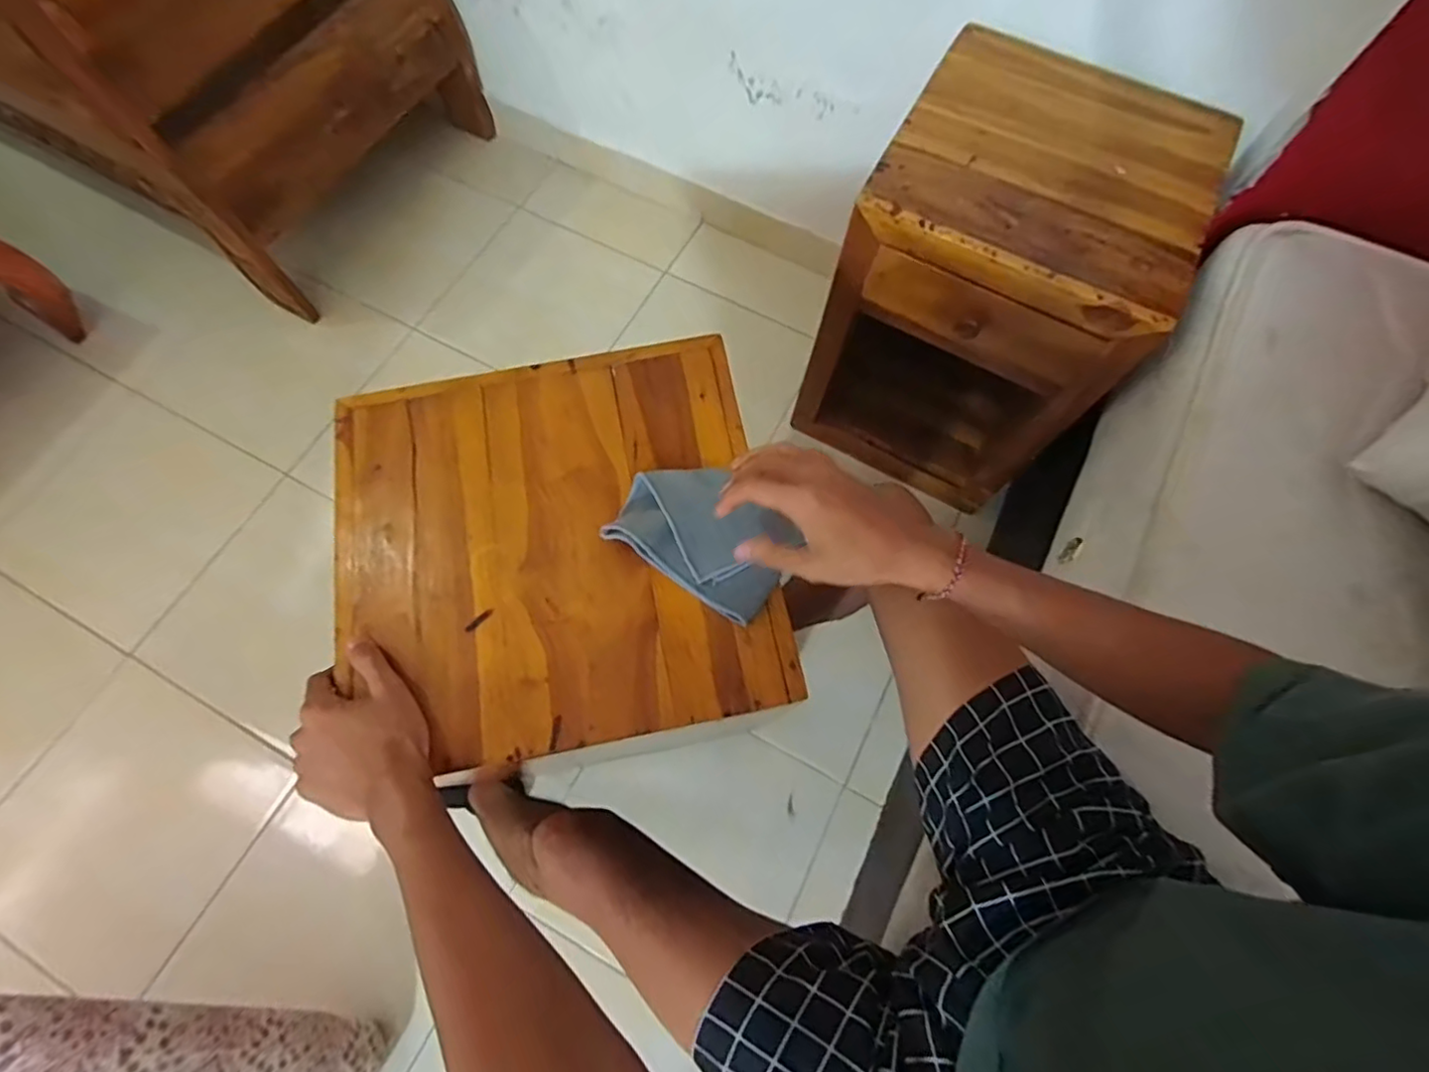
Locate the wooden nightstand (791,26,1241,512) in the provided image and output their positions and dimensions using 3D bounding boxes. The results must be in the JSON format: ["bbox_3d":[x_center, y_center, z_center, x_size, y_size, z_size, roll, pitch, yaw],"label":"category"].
[{"bbox_3d":[0.444,-0.382,1.048,0.414,0.547,0.401,29,71,9],"label":"wooden nightstand"}]

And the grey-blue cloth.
[{"bbox_3d":[-0.008,-0.005,0.533,0.146,0.023,0.102,30,71,9],"label":"grey-blue cloth"}]

